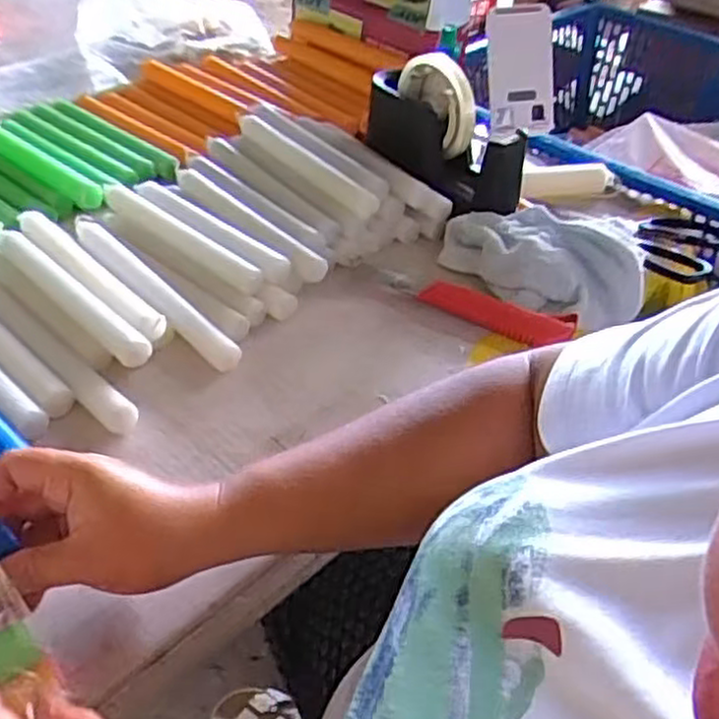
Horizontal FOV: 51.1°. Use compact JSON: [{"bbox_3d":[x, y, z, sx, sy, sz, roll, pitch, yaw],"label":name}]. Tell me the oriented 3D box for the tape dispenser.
[{"bbox_3d":[0.074,-0.208,0.684,0.071,0.106,0.165,-20,47,-24],"label":"tape dispenser"}]

